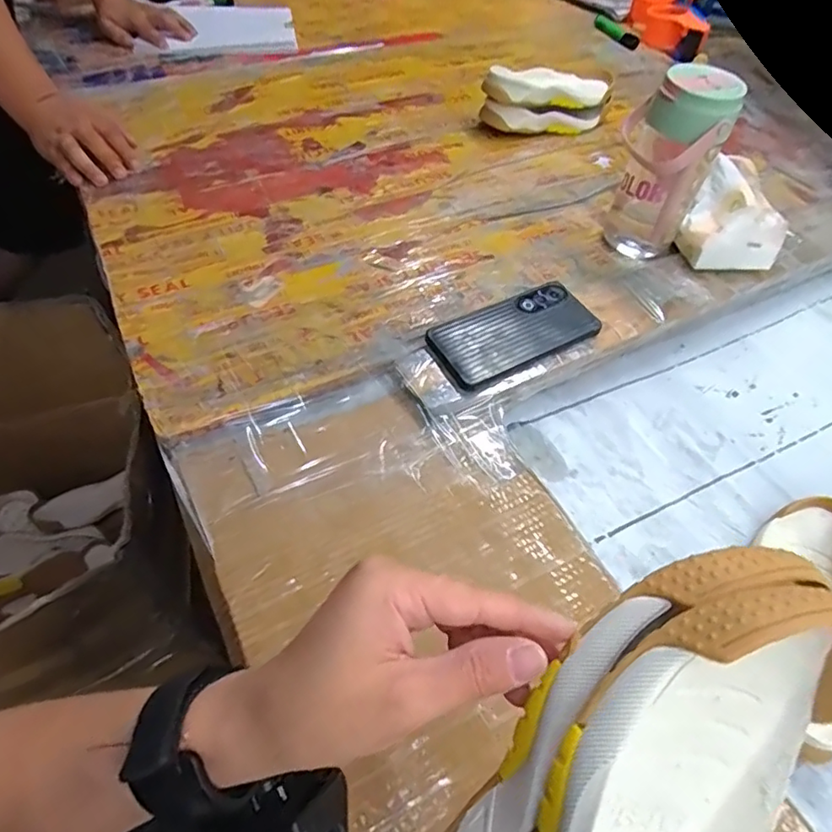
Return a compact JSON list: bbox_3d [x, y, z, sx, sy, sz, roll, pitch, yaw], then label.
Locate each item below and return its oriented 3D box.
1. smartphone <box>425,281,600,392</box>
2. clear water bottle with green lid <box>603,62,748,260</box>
[{"bbox_3d":[0.098,-0.083,0.545,0.164,0.011,0.075,-23,62,-20],"label":"smartphone"},{"bbox_3d":[0.259,-0.256,0.592,0.093,0.184,0.080,23,54,13],"label":"clear water bottle with green lid"}]

